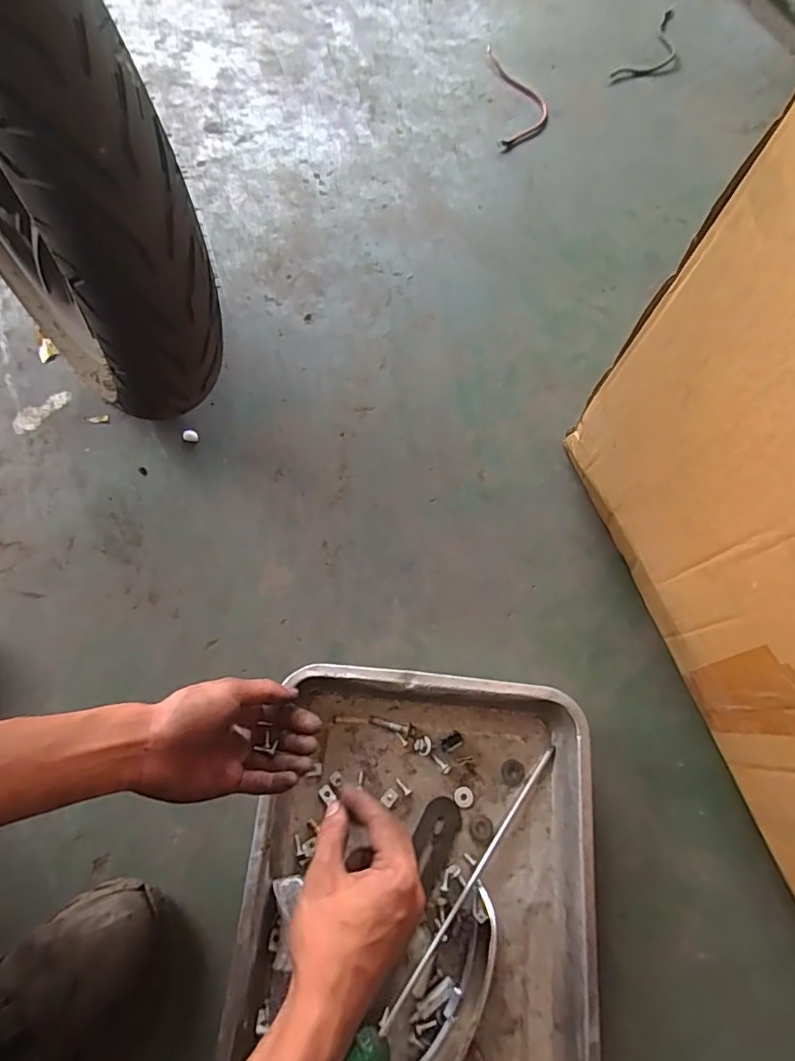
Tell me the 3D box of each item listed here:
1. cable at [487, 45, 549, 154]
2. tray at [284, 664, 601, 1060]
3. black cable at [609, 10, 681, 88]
[{"bbox_3d":[0.210,-0.746,0.919,0.089,0.013,0.266,-2,69,0],"label":"cable"},{"bbox_3d":[0.022,0.332,0.465,0.267,0.051,0.400,5,69,0],"label":"tray"},{"bbox_3d":[0.477,-0.867,0.969,0.087,0.007,0.279,34,72,11],"label":"black cable"}]

